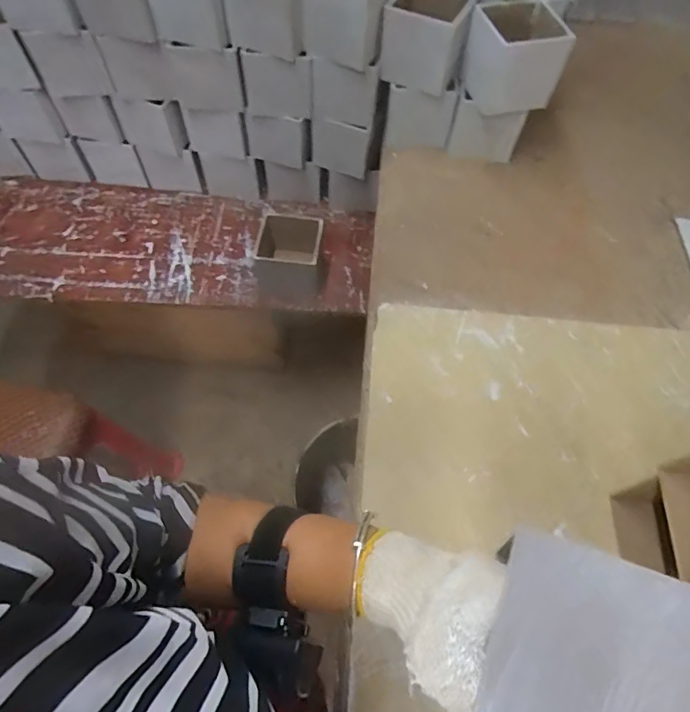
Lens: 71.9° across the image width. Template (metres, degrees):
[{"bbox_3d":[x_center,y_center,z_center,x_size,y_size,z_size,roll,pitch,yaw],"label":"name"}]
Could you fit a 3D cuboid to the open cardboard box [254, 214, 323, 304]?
[{"bbox_3d":[-0.109,-0.184,0.913,0.120,0.103,0.109,7,61,2],"label":"open cardboard box"}]

